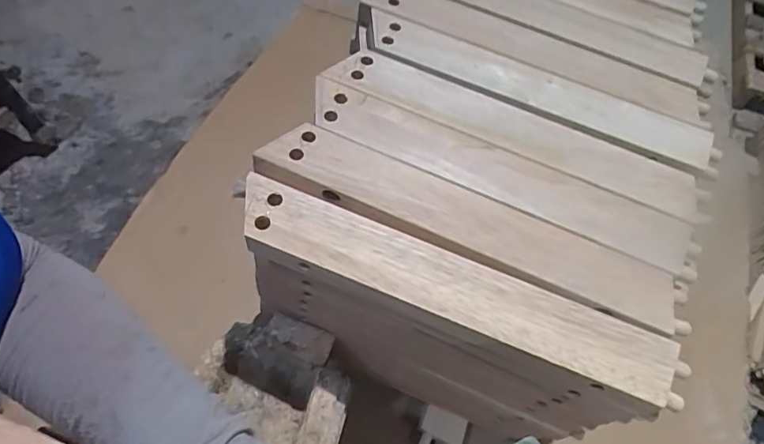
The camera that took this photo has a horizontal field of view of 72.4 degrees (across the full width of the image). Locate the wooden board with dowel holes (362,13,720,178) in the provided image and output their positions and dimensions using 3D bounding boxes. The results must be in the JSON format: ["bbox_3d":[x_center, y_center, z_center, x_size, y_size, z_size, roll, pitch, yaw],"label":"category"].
[{"bbox_3d":[0.127,-0.111,0.423,0.287,0.023,0.058,25,59,6],"label":"wooden board with dowel holes"}]

